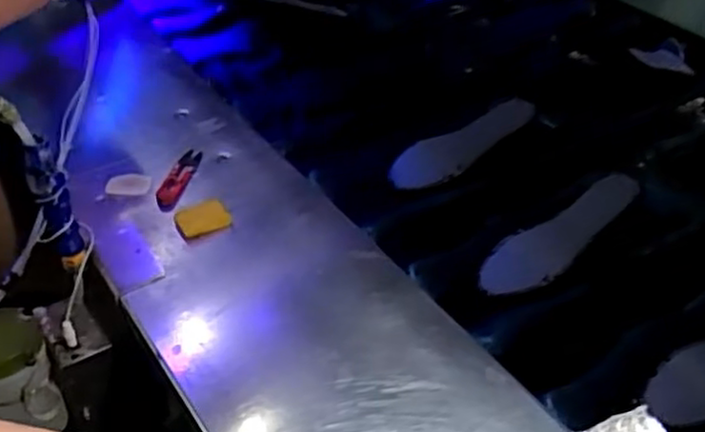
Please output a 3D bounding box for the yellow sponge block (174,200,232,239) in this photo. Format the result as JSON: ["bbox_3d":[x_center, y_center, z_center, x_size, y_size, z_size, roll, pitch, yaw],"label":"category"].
[{"bbox_3d":[-0.153,0.004,0.717,0.052,0.020,0.033,-17,44,-25],"label":"yellow sponge block"}]

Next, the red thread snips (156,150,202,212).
[{"bbox_3d":[-0.191,-0.042,0.774,0.029,0.010,0.100,9,39,5],"label":"red thread snips"}]

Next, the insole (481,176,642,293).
[{"bbox_3d":[0.224,0.020,0.748,0.198,0.015,0.057,-34,50,-11],"label":"insole"}]

